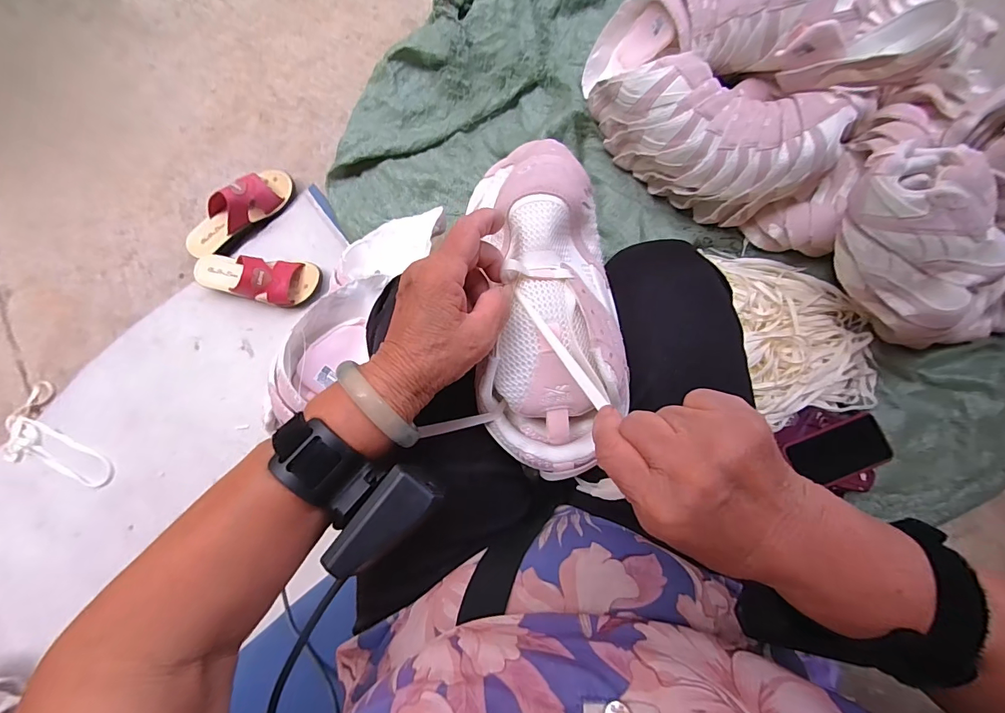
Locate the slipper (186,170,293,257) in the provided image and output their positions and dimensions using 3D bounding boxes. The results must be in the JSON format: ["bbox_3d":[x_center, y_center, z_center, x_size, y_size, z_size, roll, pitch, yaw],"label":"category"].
[{"bbox_3d":[-0.502,-0.274,0.810,0.227,0.075,0.079,-43,88,-2],"label":"slipper"}]

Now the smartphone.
[{"bbox_3d":[0.549,0.156,0.696,0.163,0.013,0.084,-21,88,-3],"label":"smartphone"}]

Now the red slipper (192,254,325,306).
[{"bbox_3d":[-0.456,-0.144,0.785,0.228,0.083,0.087,9,87,1],"label":"red slipper"}]

